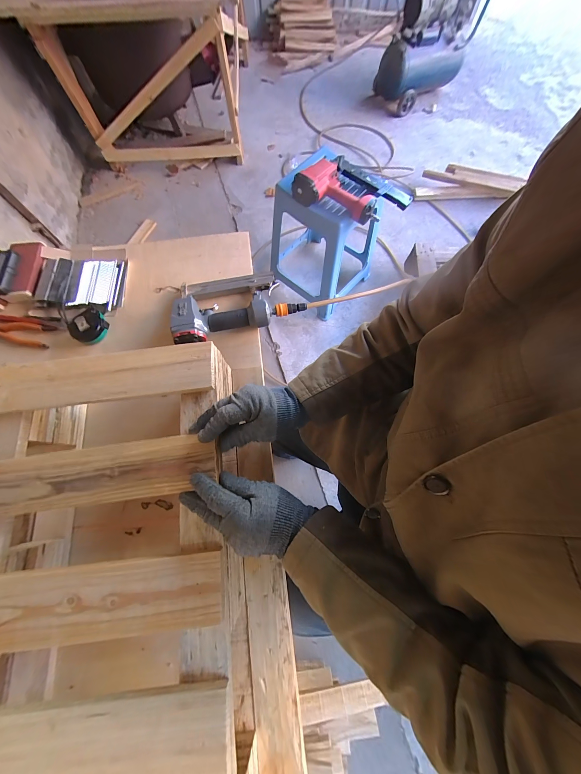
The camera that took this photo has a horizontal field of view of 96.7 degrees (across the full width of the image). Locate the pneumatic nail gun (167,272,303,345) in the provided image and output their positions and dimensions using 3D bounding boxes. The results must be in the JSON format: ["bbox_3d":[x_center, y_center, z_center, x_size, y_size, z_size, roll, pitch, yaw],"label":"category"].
[{"bbox_3d":[-0.121,-0.188,0.544,0.279,0.055,0.161,-19,73,-4],"label":"pneumatic nail gun"}]

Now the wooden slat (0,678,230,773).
[{"bbox_3d":[-0.238,0.373,0.267,0.344,0.016,0.077,-5,73,1],"label":"wooden slat"}]

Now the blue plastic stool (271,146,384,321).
[{"bbox_3d":[0.165,-0.637,1.054,0.362,0.452,0.421,33,77,11],"label":"blue plastic stool"}]

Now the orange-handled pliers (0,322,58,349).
[{"bbox_3d":[-0.601,-0.119,0.552,0.190,0.016,0.050,8,73,4],"label":"orange-handled pliers"}]

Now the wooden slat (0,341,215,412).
[{"bbox_3d":[-0.287,-0.017,0.388,0.340,0.012,0.079,-7,73,0],"label":"wooden slat"}]

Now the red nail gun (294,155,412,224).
[{"bbox_3d":[0.198,-0.628,0.815,0.356,0.076,0.183,21,75,8],"label":"red nail gun"}]

